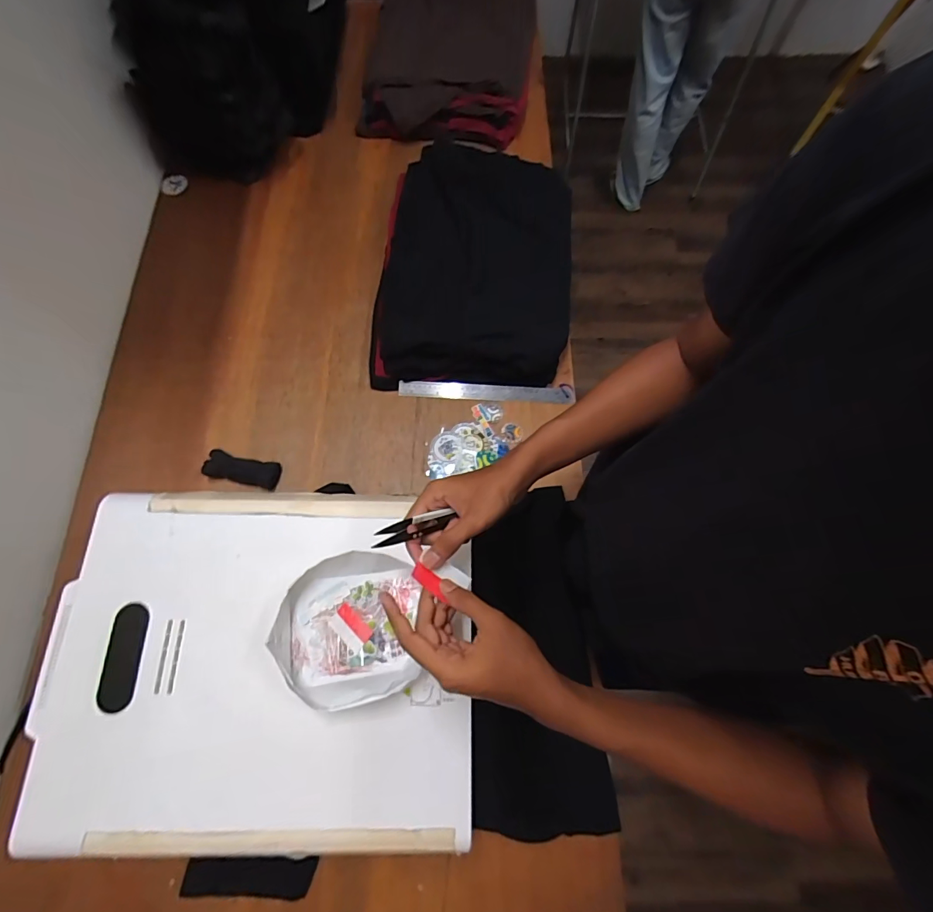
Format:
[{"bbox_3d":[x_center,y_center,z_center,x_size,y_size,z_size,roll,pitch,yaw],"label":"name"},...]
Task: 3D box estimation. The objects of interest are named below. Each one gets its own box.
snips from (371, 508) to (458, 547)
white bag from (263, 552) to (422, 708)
[{"bbox_3d":[-0.051,0.071,0.428,0.089,0.021,0.016,-11,69,-42],"label":"snips"},{"bbox_3d":[-0.136,0.203,0.522,0.173,0.044,0.166,1,70,-1],"label":"white bag"}]

